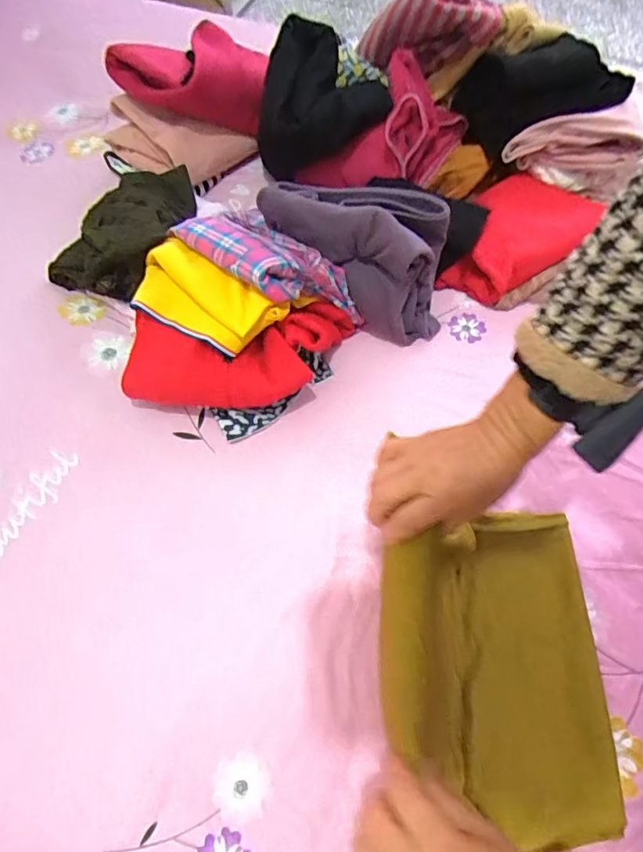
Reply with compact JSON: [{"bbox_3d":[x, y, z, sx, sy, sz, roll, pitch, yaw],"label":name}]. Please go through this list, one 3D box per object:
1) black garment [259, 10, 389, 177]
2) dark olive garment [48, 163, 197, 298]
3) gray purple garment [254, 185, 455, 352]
[{"bbox_3d":[-0.002,-0.456,0.716,0.184,0.161,0.113,-11,61,-6],"label":"black garment"},{"bbox_3d":[-0.254,-0.268,0.701,0.170,0.116,0.208,26,67,11],"label":"dark olive garment"},{"bbox_3d":[0.052,-0.214,0.638,0.233,0.141,0.109,27,67,12],"label":"gray purple garment"}]

